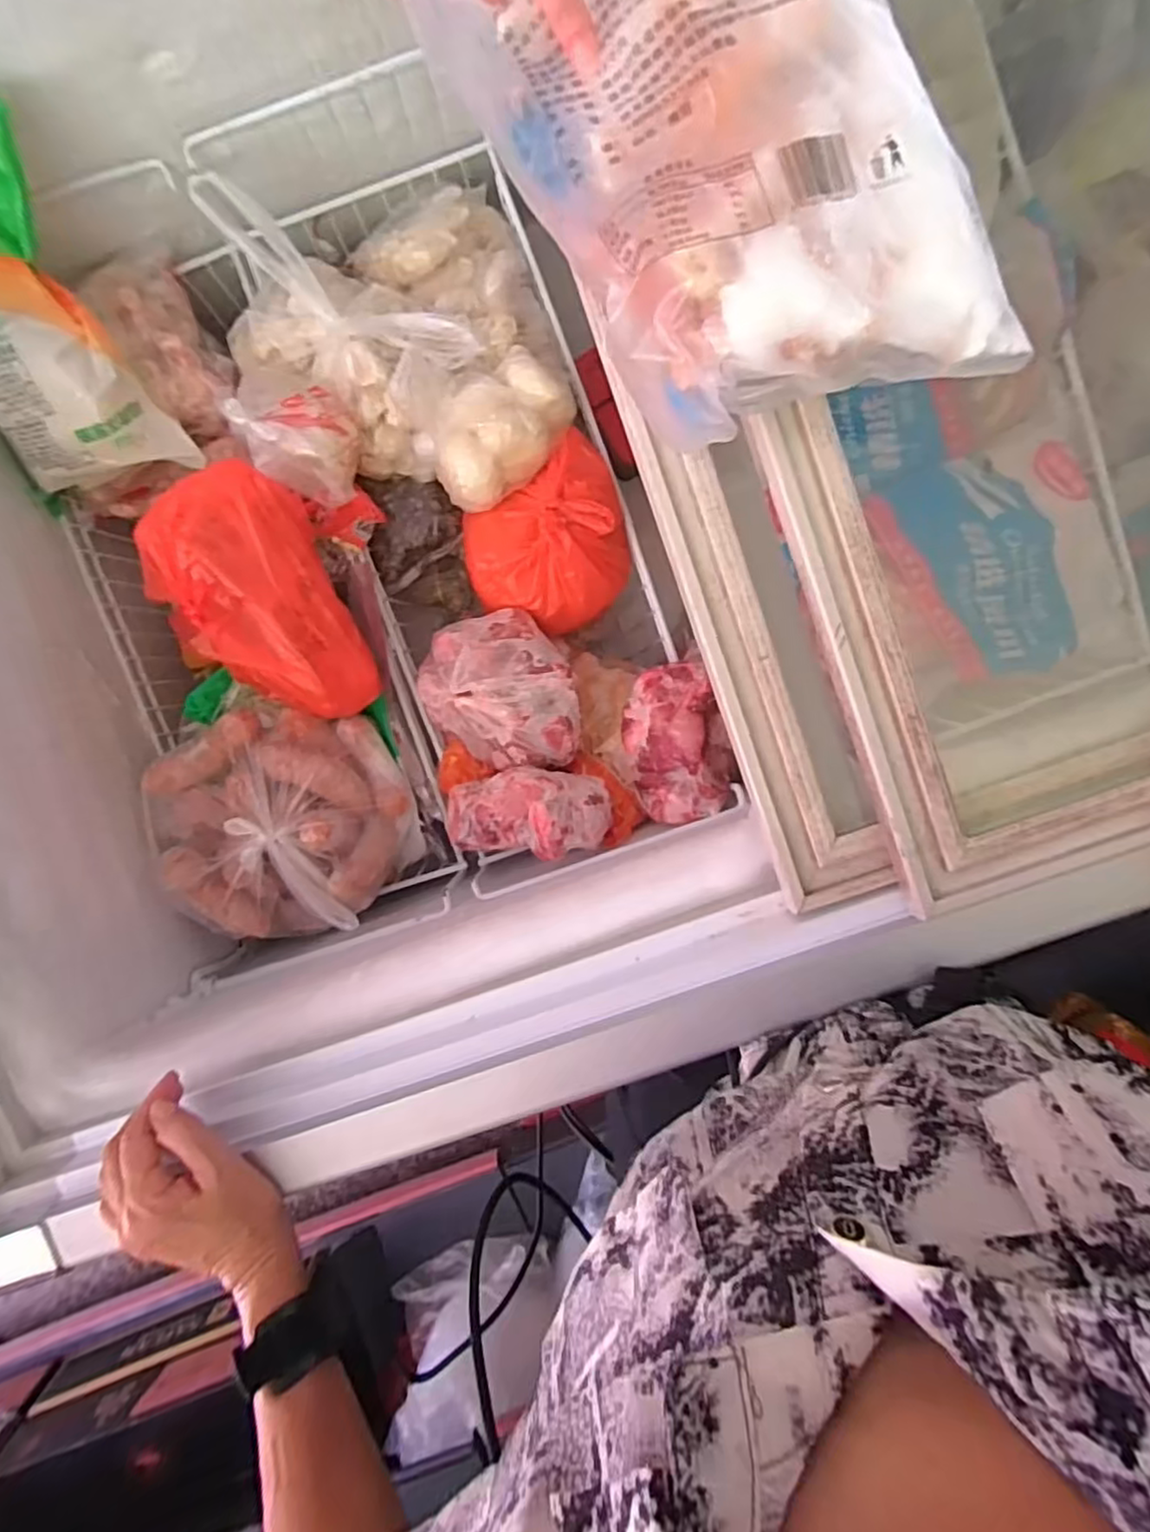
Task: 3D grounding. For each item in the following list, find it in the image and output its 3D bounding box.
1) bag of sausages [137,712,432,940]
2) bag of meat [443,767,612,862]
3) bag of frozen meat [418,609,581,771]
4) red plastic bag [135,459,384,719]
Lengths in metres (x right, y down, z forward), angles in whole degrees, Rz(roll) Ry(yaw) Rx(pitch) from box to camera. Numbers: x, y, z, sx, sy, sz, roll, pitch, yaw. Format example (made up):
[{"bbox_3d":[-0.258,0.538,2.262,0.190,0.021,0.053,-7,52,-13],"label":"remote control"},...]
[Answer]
[{"bbox_3d":[-0.291,0.057,0.687,0.228,0.098,0.223,-17,93,2],"label":"bag of sausages"},{"bbox_3d":[-0.051,0.044,0.679,0.169,0.080,0.081,-2,94,15],"label":"bag of meat"},{"bbox_3d":[-0.075,-0.071,0.689,0.146,0.058,0.167,-21,93,2],"label":"bag of frozen meat"},{"bbox_3d":[-0.294,-0.147,0.629,0.135,0.099,0.223,-20,93,2],"label":"red plastic bag"}]

